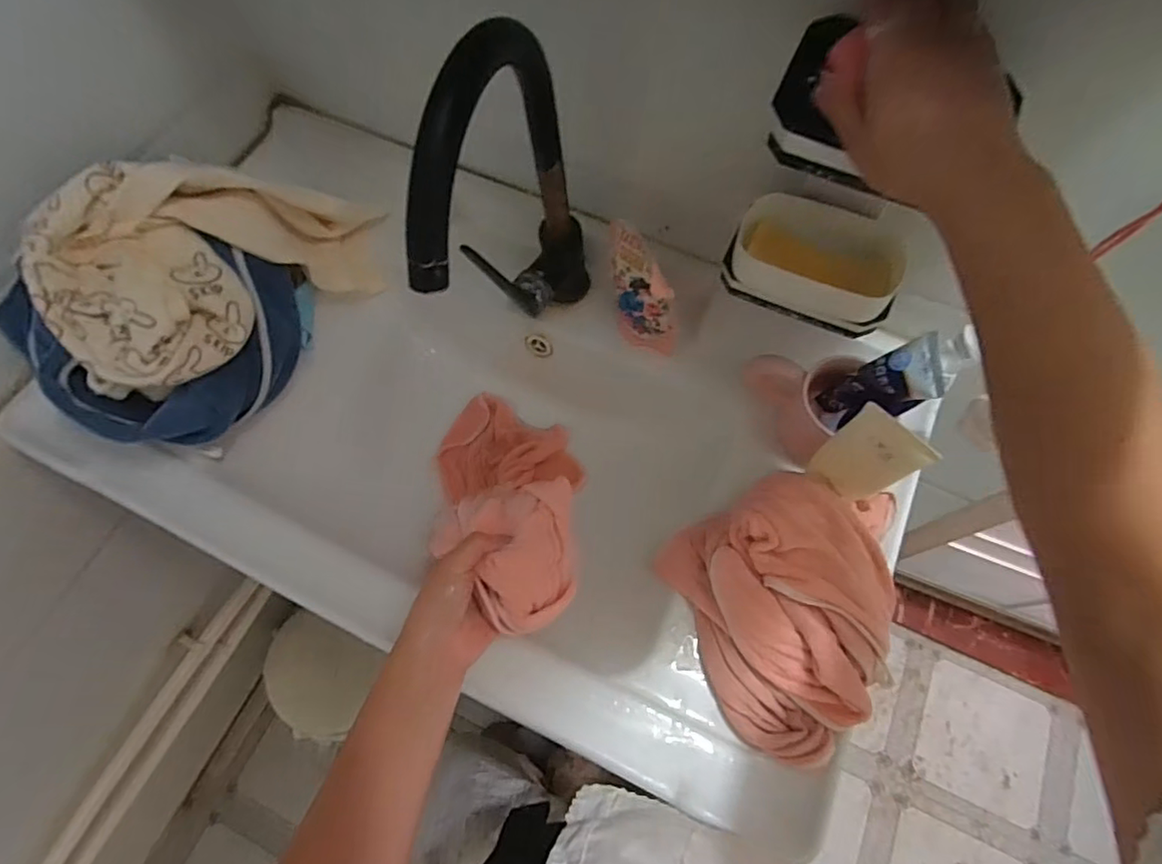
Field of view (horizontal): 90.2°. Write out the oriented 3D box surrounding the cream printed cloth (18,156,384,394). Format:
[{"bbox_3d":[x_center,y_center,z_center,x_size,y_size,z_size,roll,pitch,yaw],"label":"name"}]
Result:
[{"bbox_3d":[-0.328,-0.143,0.539,0.137,0.180,0.275,37,71,13],"label":"cream printed cloth"}]

